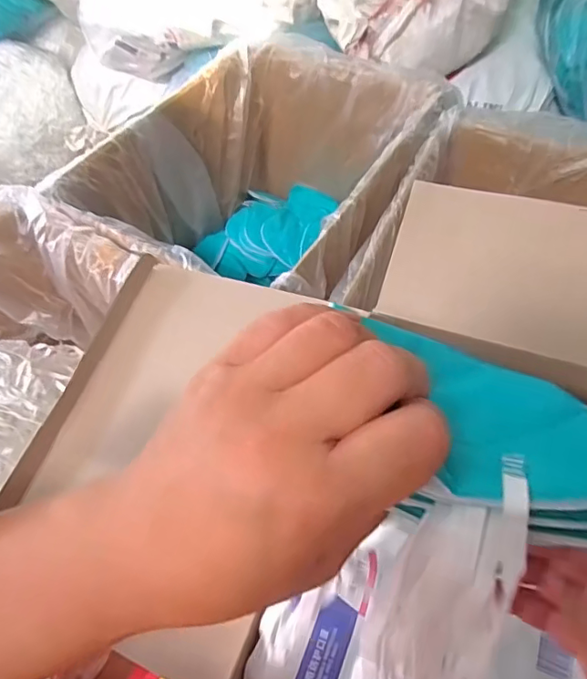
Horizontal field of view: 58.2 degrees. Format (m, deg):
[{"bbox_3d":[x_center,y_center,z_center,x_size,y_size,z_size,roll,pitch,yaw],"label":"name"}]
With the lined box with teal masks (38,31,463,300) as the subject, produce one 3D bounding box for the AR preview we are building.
[{"bbox_3d":[-0.021,-0.241,0.971,0.471,0.308,0.570,26,59,21],"label":"lined box with teal masks"}]

